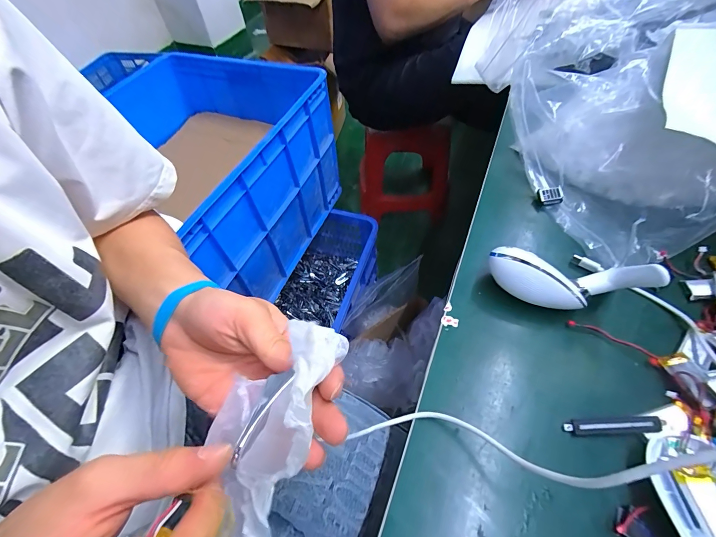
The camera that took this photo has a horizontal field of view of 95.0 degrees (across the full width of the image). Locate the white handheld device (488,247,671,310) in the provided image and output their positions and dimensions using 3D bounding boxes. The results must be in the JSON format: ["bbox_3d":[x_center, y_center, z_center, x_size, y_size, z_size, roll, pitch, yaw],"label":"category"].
[{"bbox_3d":[0.174,0.008,0.278,0.116,0.049,0.031,7,54,27],"label":"white handheld device"}]

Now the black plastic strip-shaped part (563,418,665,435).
[{"bbox_3d":[0.185,0.114,0.236,0.063,0.009,0.010,-2,55,3],"label":"black plastic strip-shaped part"}]

